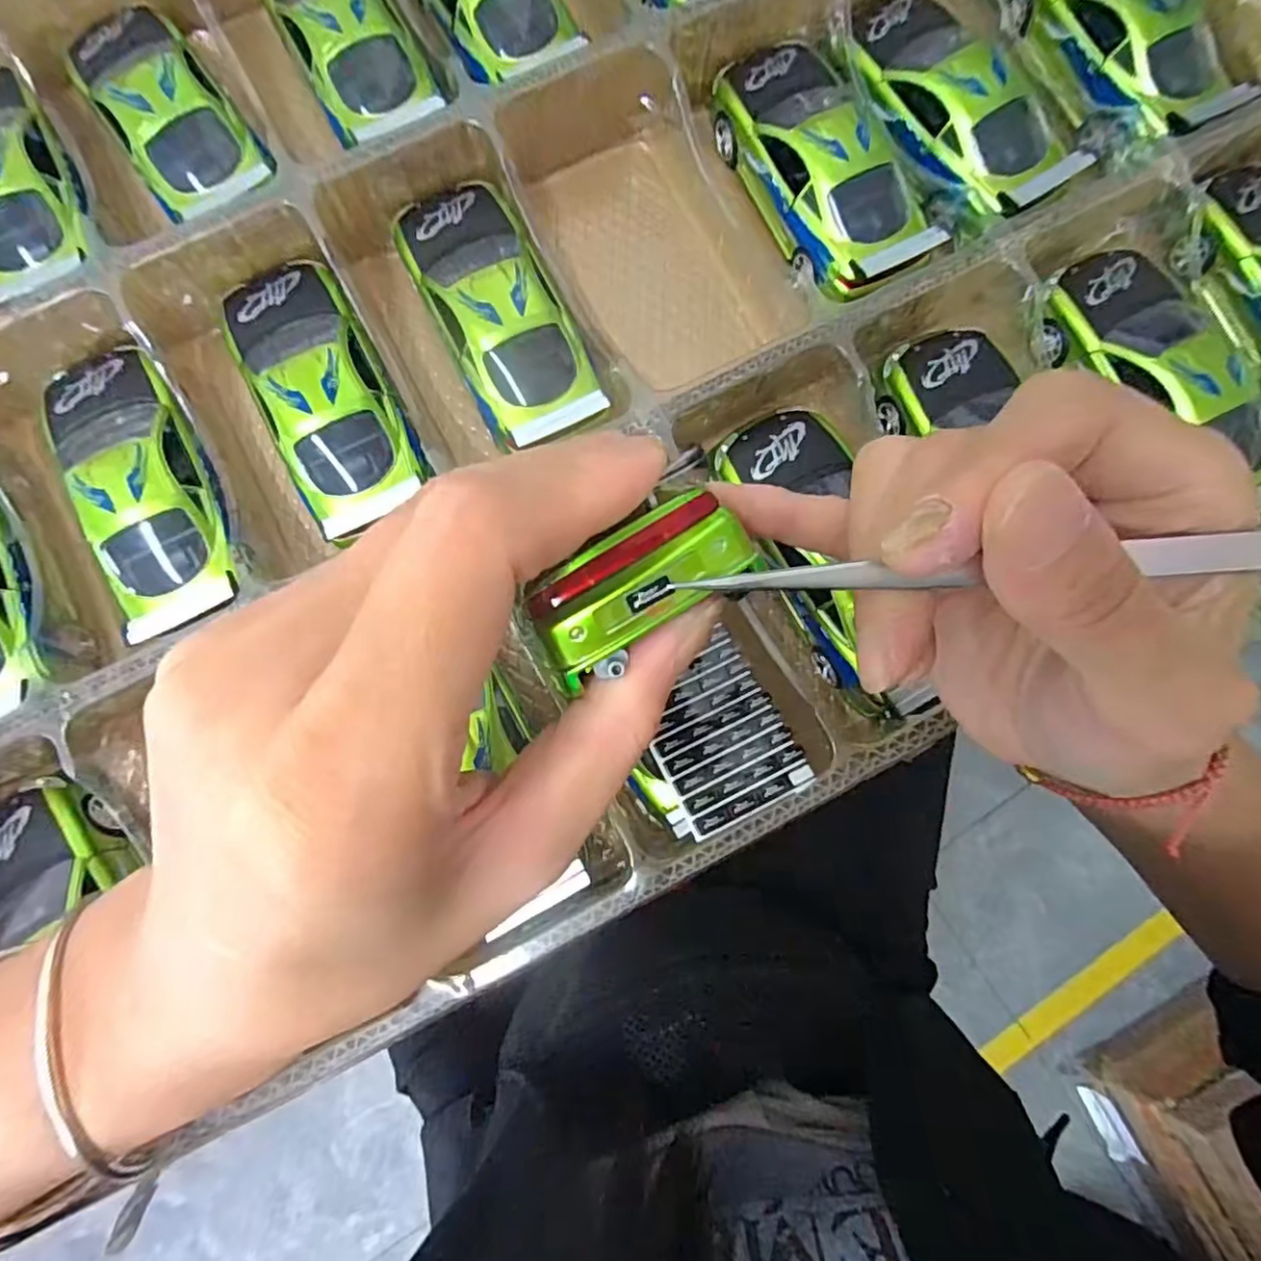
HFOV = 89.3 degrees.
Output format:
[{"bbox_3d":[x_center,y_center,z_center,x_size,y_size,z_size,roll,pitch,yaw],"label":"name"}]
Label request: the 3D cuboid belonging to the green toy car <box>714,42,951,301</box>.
[{"bbox_3d":[0.083,-0.201,0.280,0.050,0.033,0.122,-26,82,-3],"label":"green toy car"}]

